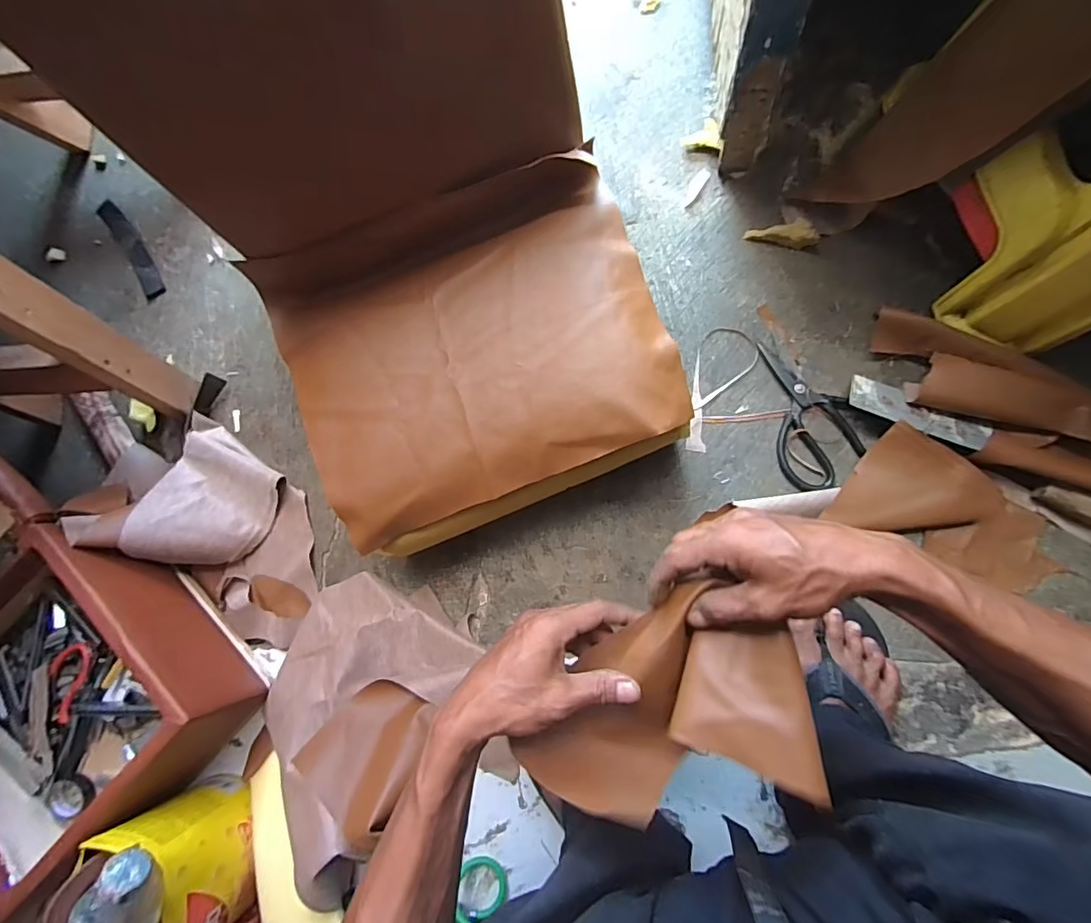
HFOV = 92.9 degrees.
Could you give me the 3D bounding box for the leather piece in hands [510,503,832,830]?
[{"bbox_3d":[0.083,0.186,0.382,0.207,0.058,0.145,-24,82,4],"label":"leather piece in hands"}]

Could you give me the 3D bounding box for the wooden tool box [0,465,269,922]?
[{"bbox_3d":[-0.629,0.177,0.609,0.564,0.150,0.275,45,91,9],"label":"wooden tool box"}]

